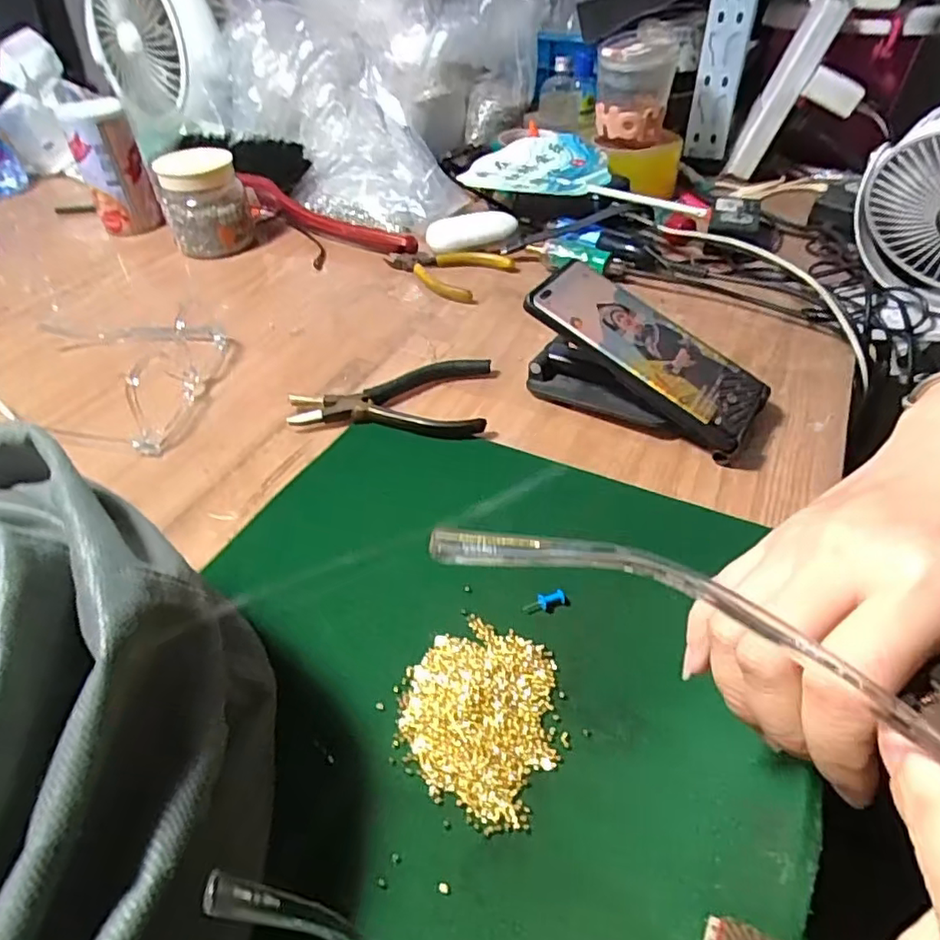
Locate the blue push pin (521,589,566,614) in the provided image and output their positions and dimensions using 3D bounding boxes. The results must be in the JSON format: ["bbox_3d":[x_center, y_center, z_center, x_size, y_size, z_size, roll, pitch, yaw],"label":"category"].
[{"bbox_3d":[0.038,0.067,0.313,0.023,0.006,0.006,-13,45,-10],"label":"blue push pin"}]

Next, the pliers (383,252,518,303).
[{"bbox_3d":[-0.021,-0.197,0.588,0.110,0.013,0.082,28,52,28],"label":"pliers"}]

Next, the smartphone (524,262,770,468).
[{"bbox_3d":[0.119,-0.076,0.409,0.165,0.019,0.072,40,55,9],"label":"smartphone"}]

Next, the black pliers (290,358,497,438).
[{"bbox_3d":[-0.057,-0.051,0.447,0.141,0.015,0.080,-2,44,1],"label":"black pliers"}]

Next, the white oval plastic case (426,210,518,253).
[{"bbox_3d":[0.003,-0.236,0.617,0.088,0.028,0.041,-13,45,-11],"label":"white oval plastic case"}]

